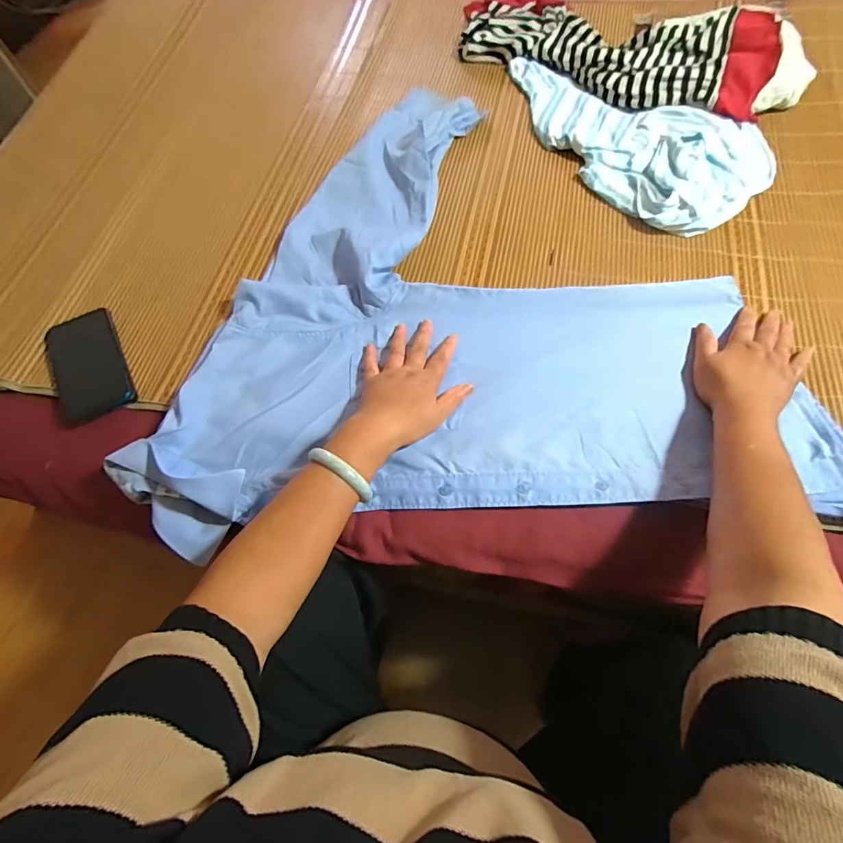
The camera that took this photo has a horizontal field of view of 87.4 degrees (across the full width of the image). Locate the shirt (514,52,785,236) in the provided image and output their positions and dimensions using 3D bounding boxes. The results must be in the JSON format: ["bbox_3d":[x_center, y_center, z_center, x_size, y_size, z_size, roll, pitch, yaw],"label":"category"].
[{"bbox_3d":[0.311,-0.456,0.675,0.238,0.032,0.429,-34,67,-11],"label":"shirt"}]

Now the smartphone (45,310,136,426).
[{"bbox_3d":[-0.418,-0.074,0.553,0.085,0.014,0.155,-28,66,-8],"label":"smartphone"}]

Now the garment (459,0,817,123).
[{"bbox_3d":[0.334,-0.635,0.737,0.572,0.073,0.227,24,69,15],"label":"garment"}]

